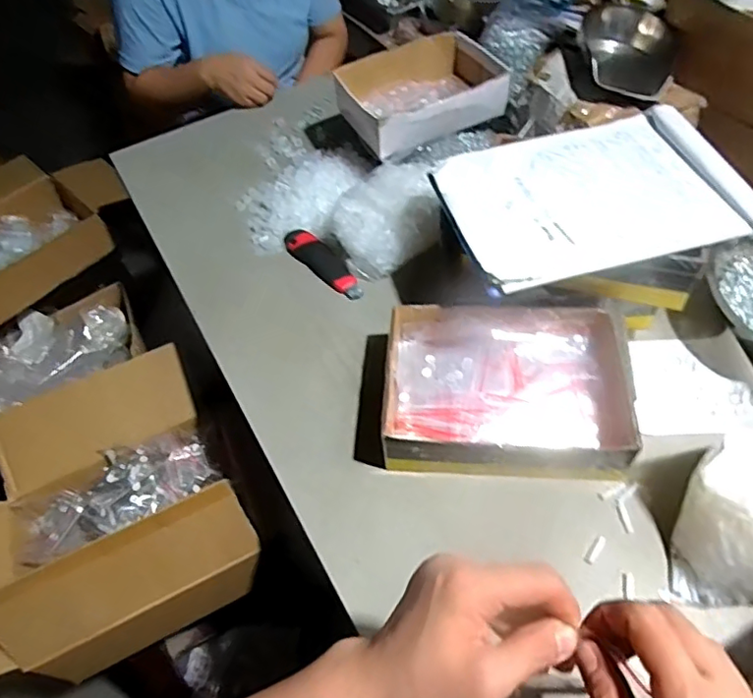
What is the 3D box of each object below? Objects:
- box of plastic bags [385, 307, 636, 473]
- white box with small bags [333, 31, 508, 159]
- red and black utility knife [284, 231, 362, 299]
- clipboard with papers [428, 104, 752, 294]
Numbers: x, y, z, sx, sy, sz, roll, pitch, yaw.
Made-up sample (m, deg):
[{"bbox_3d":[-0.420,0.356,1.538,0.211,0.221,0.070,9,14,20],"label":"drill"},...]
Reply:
[{"bbox_3d":[0.140,0.042,0.630,0.246,0.076,0.184,1,54,6],"label":"box of plastic bags"},{"bbox_3d":[0.088,-0.399,0.879,0.263,0.074,0.175,-24,55,-12],"label":"white box with small bags"},{"bbox_3d":[-0.073,-0.121,0.798,0.039,0.019,0.154,-37,59,-20],"label":"red and black utility knife"},{"bbox_3d":[0.231,-0.172,0.625,0.301,0.019,0.232,-17,54,-7],"label":"clipboard with papers"}]

